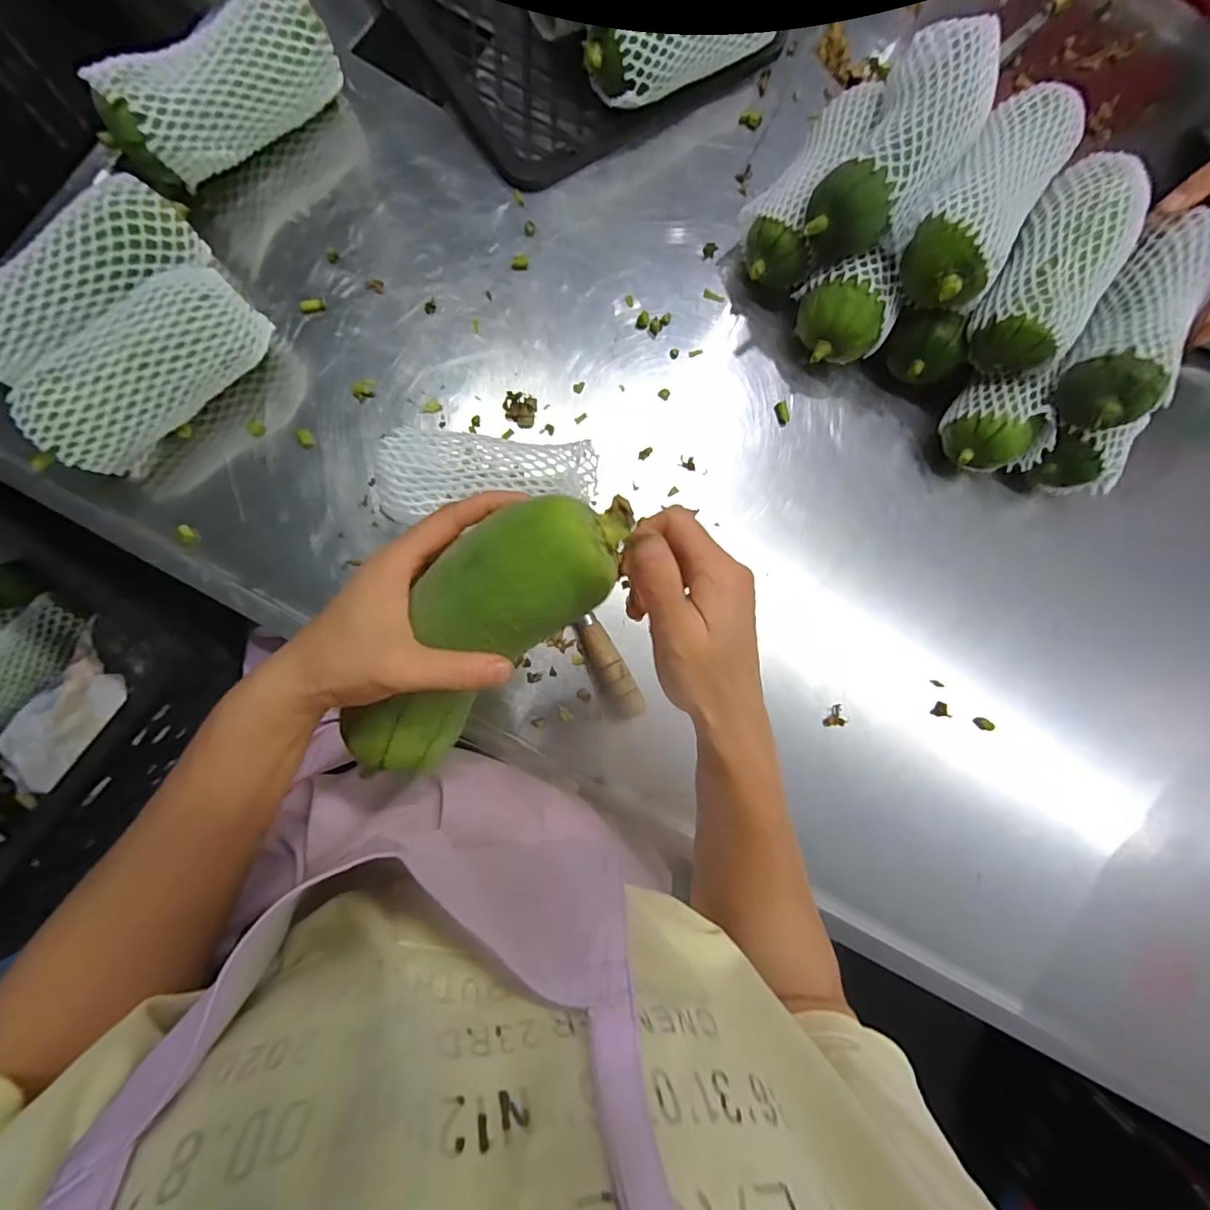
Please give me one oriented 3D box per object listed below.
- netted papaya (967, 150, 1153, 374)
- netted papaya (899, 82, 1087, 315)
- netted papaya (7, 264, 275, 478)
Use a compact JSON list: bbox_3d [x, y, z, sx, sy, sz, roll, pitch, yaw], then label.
[{"bbox_3d":[0.385,-0.288,0.448,0.087,0.067,0.174,28,81,-2],"label":"netted papaya"},{"bbox_3d":[0.317,-0.336,0.445,0.082,0.071,0.179,33,81,-1],"label":"netted papaya"},{"bbox_3d":[-0.361,-0.188,0.427,0.181,0.081,0.080,-44,90,-7],"label":"netted papaya"}]

